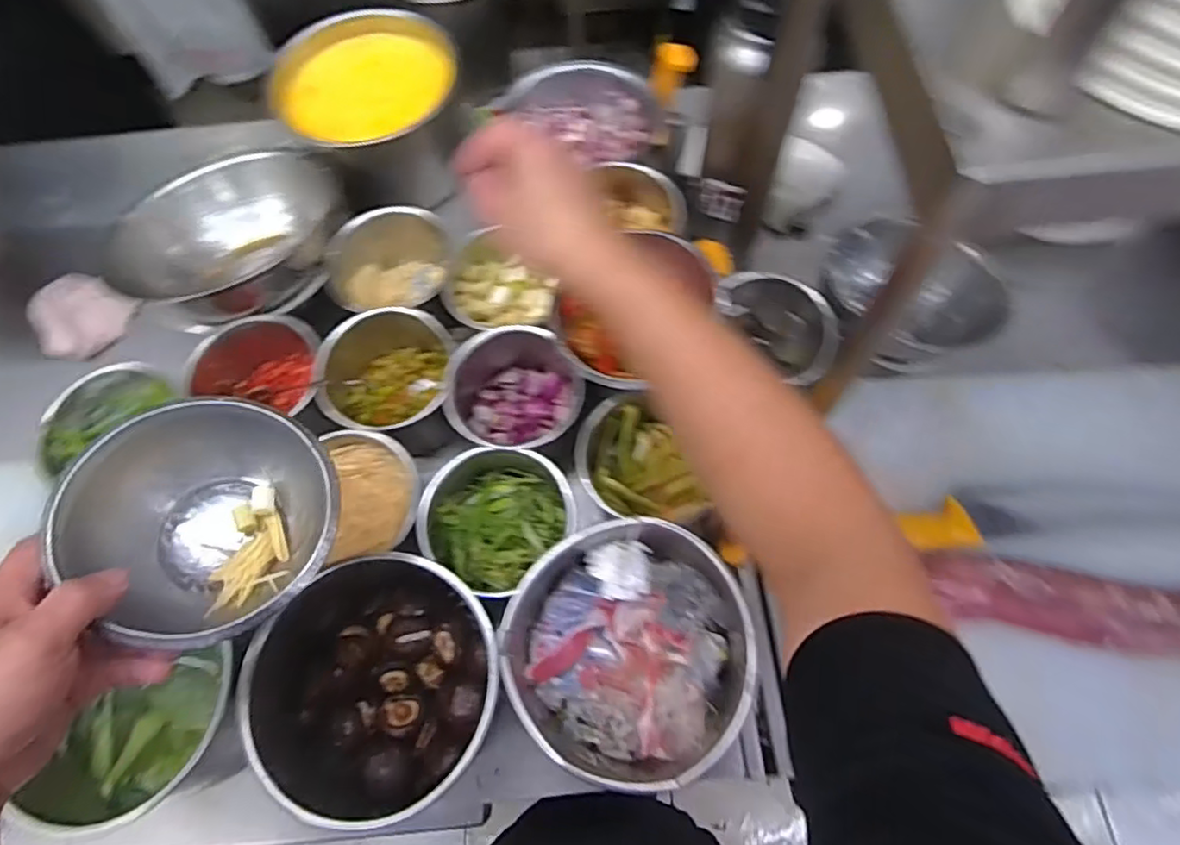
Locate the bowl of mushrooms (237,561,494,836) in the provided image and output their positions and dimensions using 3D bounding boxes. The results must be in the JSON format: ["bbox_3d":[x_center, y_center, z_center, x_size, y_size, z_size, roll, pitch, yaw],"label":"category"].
[{"bbox_3d":[-0.149,0.198,0.474,0.176,0.086,0.161,-1,68,2],"label":"bowl of mushrooms"}]

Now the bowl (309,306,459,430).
[{"bbox_3d":[-0.187,-0.049,0.605,0.116,0.091,0.122,-1,68,2],"label":"bowl"}]

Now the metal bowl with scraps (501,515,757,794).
[{"bbox_3d":[0.029,0.169,0.480,0.168,0.087,0.175,-27,69,-9],"label":"metal bowl with scraps"}]

